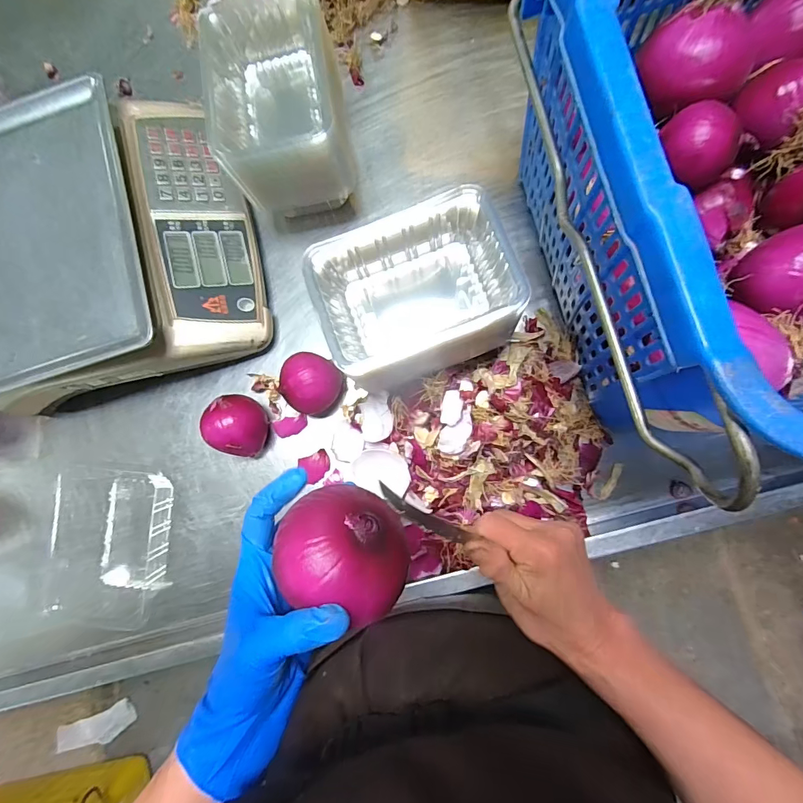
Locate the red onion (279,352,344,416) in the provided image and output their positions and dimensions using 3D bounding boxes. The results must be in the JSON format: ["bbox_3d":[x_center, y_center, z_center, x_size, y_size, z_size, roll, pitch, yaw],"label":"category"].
[{"bbox_3d":[-0.104,-0.019,0.483,0.060,0.059,0.064,-1,83,6],"label":"red onion"}]

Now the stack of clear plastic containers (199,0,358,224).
[{"bbox_3d":[-0.132,-0.334,0.487,0.131,0.146,0.189,-10,83,5],"label":"stack of clear plastic containers"}]

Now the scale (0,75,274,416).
[{"bbox_3d":[-0.361,-0.187,0.506,0.337,0.113,0.348,-17,82,4],"label":"scale"}]

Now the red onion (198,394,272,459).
[{"bbox_3d":[-0.187,0.027,0.481,0.059,0.066,0.063,-1,83,6],"label":"red onion"}]

